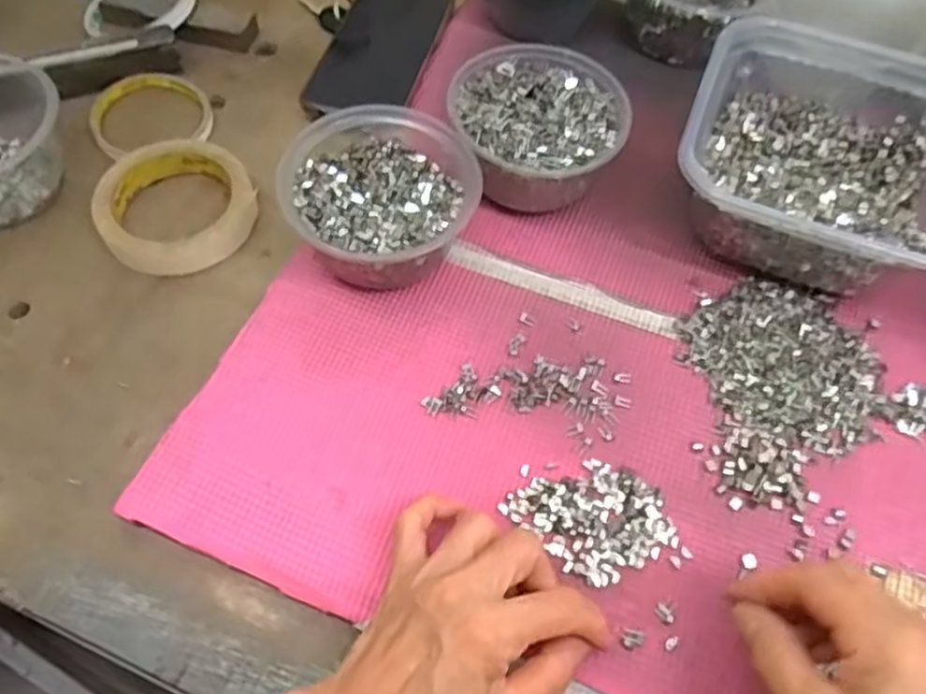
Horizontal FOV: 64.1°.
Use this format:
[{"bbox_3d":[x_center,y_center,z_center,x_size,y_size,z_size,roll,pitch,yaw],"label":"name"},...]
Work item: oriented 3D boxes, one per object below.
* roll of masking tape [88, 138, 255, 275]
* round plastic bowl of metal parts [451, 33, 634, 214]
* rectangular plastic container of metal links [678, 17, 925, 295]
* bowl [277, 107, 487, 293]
[{"bbox_3d":[-0.189,-0.094,0.484,0.097,0.022,0.098,36,66,17],"label":"roll of masking tape"},{"bbox_3d":[0.047,-0.144,0.494,0.113,0.061,0.118,-6,61,-5],"label":"round plastic bowl of metal parts"},{"bbox_3d":[0.229,-0.120,0.478,0.167,0.073,0.167,21,62,10],"label":"rectangular plastic container of metal links"},{"bbox_3d":[-0.049,-0.093,0.461,0.114,0.059,0.127,2,60,-1],"label":"bowl"}]

